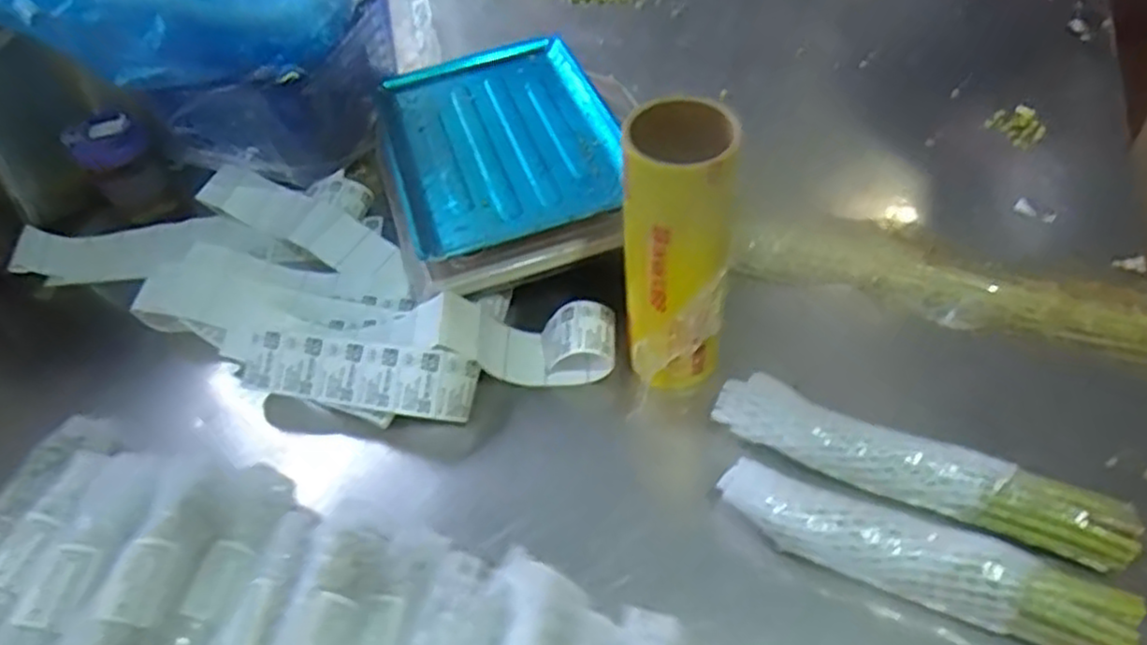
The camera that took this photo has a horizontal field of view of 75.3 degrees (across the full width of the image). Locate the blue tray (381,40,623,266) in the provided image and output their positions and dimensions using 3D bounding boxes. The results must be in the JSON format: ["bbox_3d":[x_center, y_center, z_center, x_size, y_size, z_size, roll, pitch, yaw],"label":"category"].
[{"bbox_3d":[-0.080,-0.197,0.801,0.236,0.023,0.307,-13,52,-7],"label":"blue tray"}]

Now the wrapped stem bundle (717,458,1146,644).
[{"bbox_3d":[0.249,0.179,0.565,0.293,0.065,0.056,17,54,19],"label":"wrapped stem bundle"}]

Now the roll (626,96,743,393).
[{"bbox_3d":[0.086,-0.048,0.618,0.090,0.272,0.067,1,50,7],"label":"roll"}]

